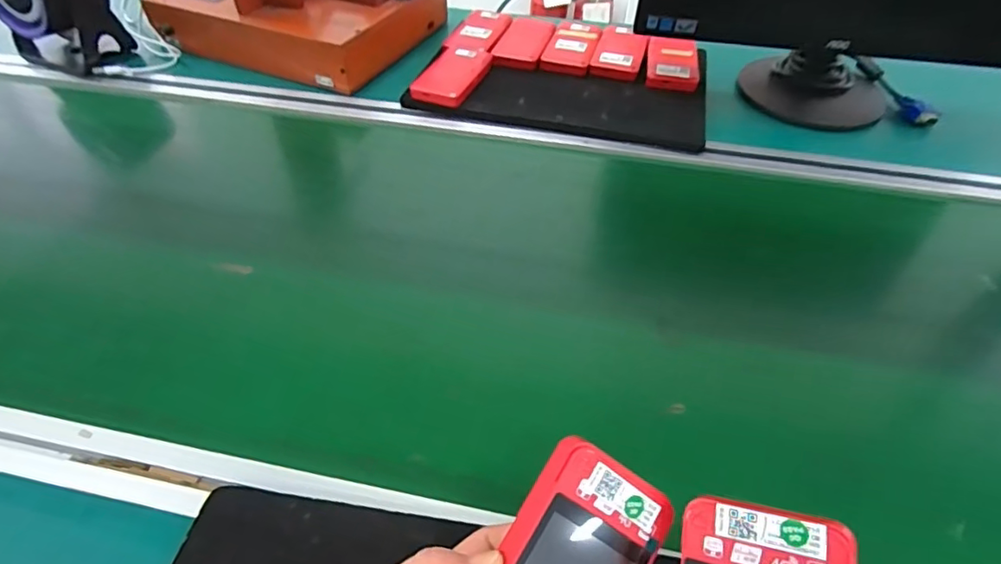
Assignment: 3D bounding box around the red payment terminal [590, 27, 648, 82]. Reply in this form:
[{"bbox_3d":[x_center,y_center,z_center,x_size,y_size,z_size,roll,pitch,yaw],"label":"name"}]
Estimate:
[{"bbox_3d":[0.160,-0.307,0.728,0.065,0.016,0.117,14,49,11],"label":"red payment terminal"}]

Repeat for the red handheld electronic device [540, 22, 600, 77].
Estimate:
[{"bbox_3d":[0.096,-0.314,0.726,0.062,0.013,0.126,12,49,10],"label":"red handheld electronic device"}]

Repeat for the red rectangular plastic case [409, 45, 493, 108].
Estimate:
[{"bbox_3d":[-0.057,-0.259,0.676,0.065,0.010,0.127,15,49,12],"label":"red rectangular plastic case"}]

